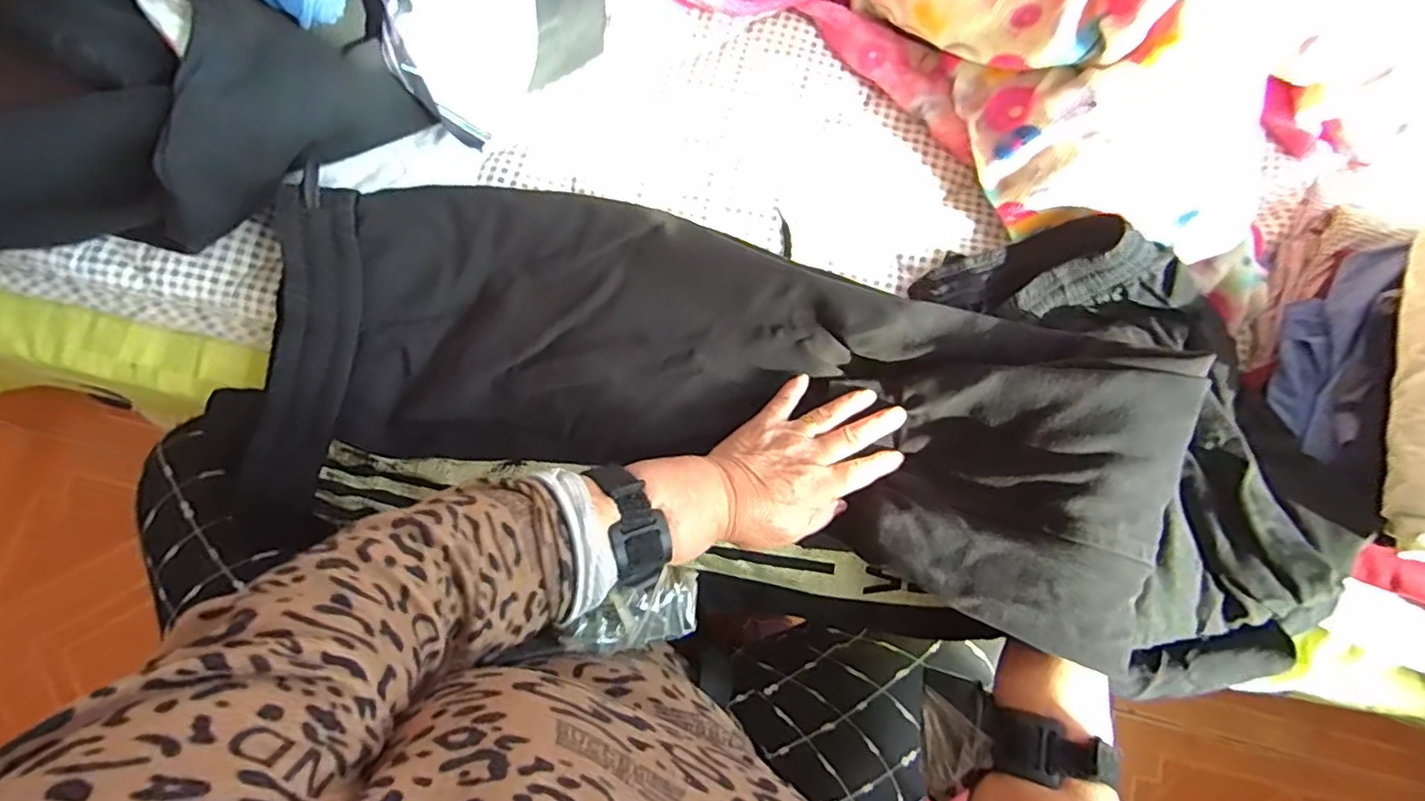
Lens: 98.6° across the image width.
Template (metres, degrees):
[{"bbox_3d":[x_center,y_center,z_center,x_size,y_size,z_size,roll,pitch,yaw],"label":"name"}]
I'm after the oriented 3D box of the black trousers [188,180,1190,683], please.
[{"bbox_3d":[-0.006,0.003,0.404,0.582,0.096,0.235,12,74,4],"label":"black trousers"}]

